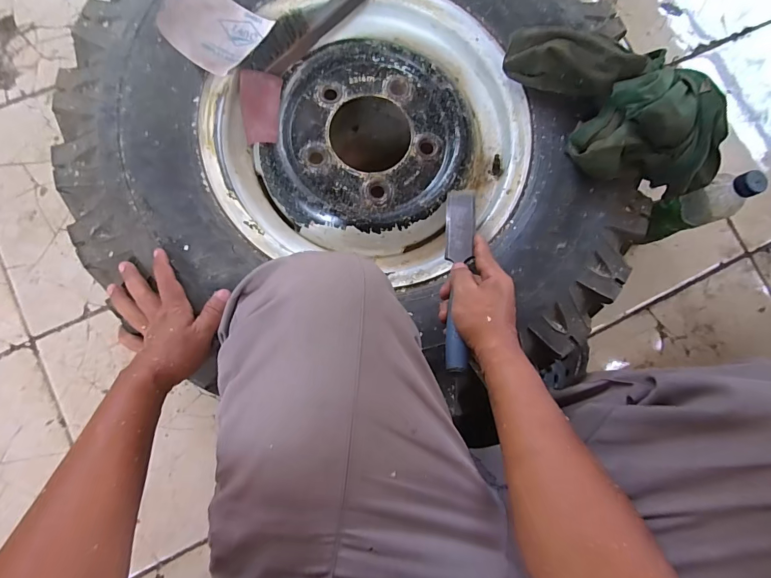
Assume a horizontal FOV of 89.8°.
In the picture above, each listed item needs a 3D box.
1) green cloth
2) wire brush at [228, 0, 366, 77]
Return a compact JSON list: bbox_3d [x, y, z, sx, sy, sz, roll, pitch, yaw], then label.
[{"bbox_3d":[0.289,-0.230,0.479,0.153,0.102,0.290,-24,85,-7],"label":"green cloth"},{"bbox_3d":[-0.103,-0.363,0.532,0.236,0.040,0.034,-42,87,-8],"label":"wire brush"}]

